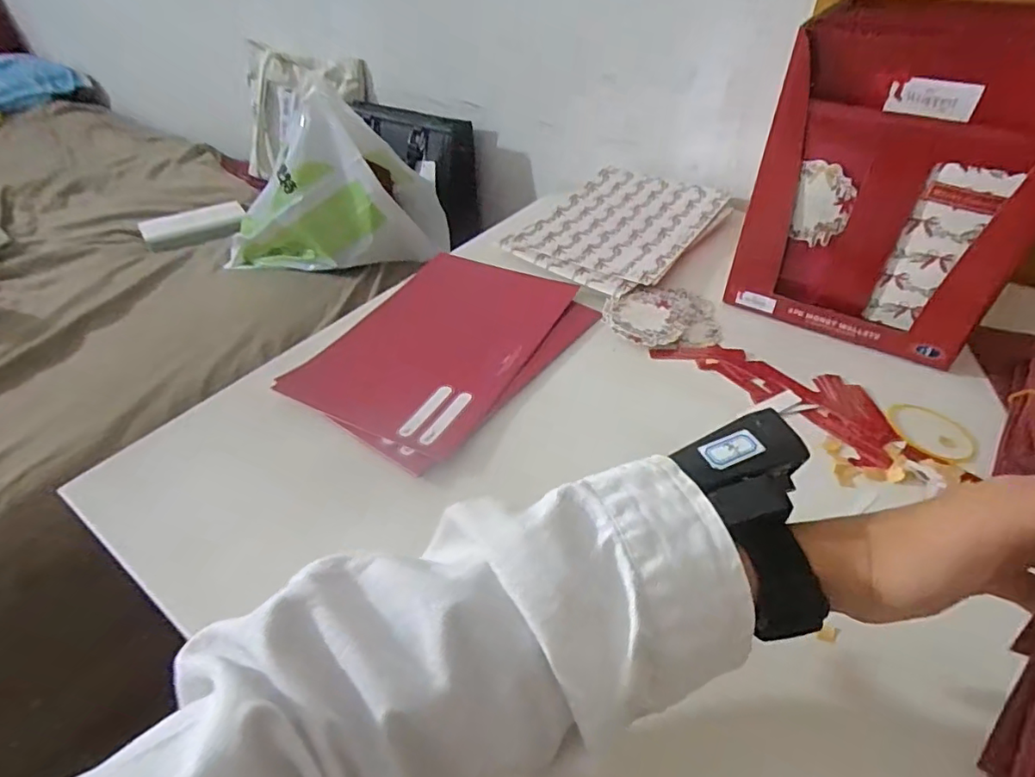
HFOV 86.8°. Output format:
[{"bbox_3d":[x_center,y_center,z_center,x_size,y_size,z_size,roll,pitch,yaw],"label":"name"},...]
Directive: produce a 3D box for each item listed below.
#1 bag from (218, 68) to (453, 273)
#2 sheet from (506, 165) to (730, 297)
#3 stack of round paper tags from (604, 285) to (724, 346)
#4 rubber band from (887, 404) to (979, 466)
[{"bbox_3d":[-0.268,-0.279,0.781,0.326,0.222,0.120,-12,43,-15],"label":"bag"},{"bbox_3d":[0.131,-0.203,0.669,0.183,0.007,0.284,27,50,26],"label":"sheet"},{"bbox_3d":[0.143,-0.074,0.541,0.114,0.014,0.095,-6,42,-8],"label":"stack of round paper tags"},{"bbox_3d":[0.322,0.035,0.426,0.057,0.006,0.059,22,45,22],"label":"rubber band"}]

